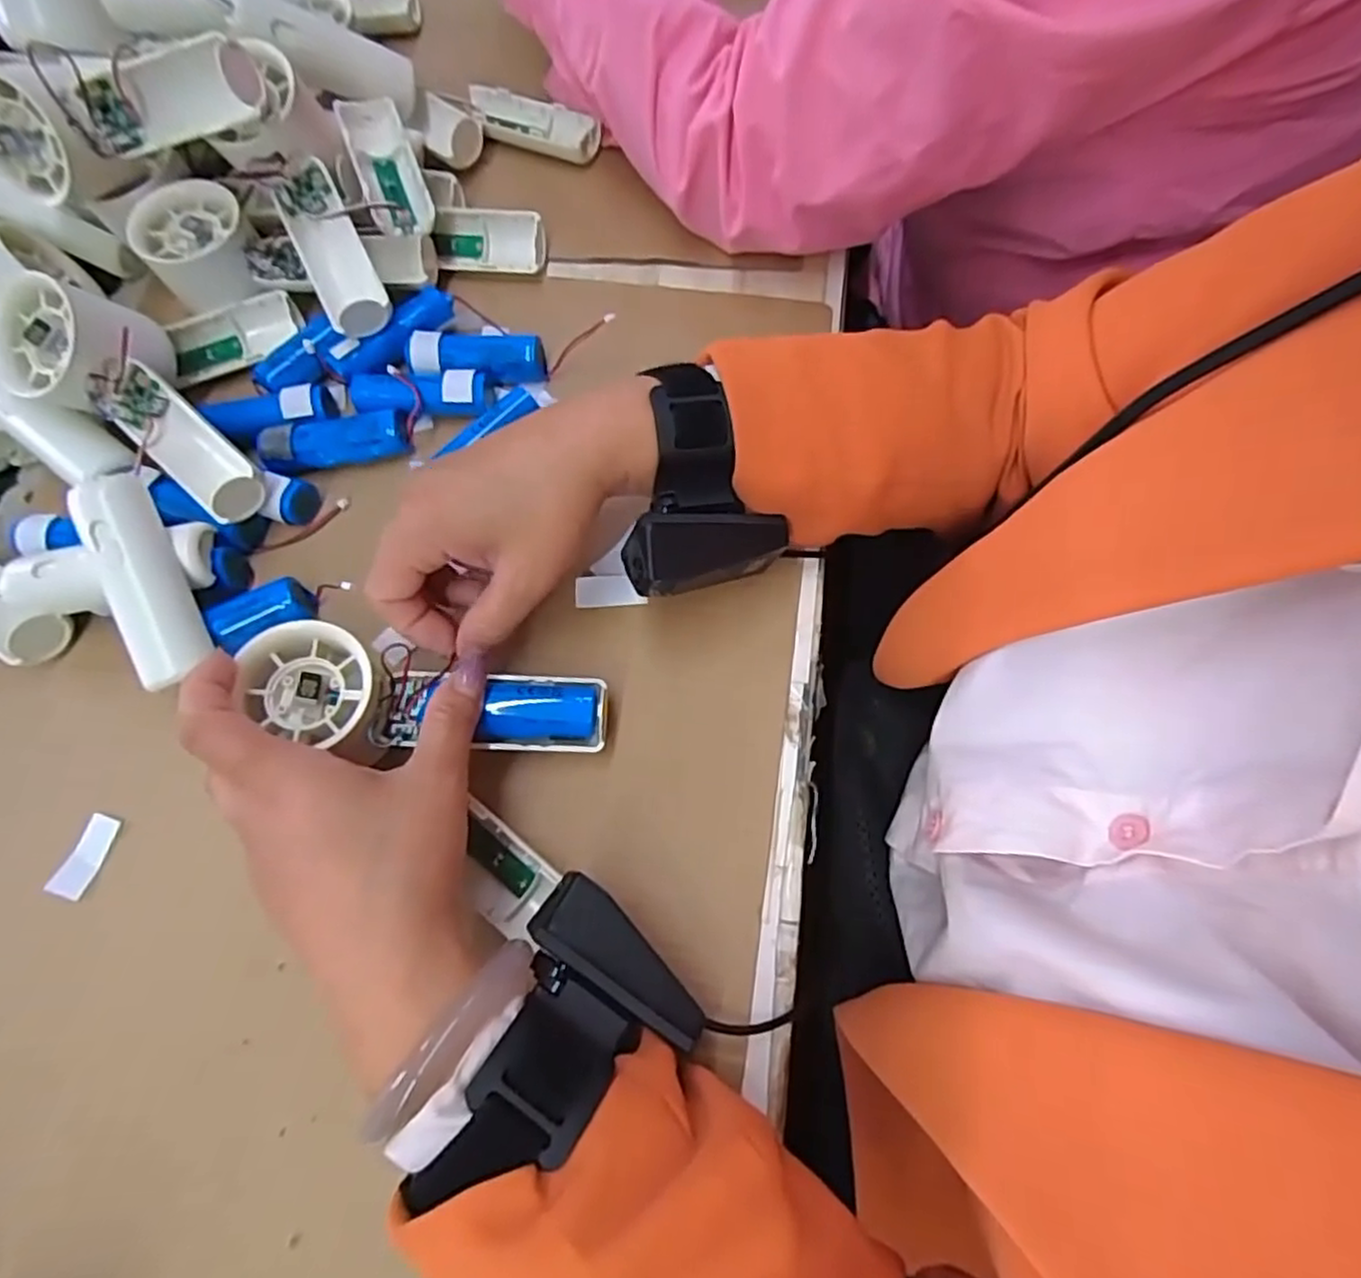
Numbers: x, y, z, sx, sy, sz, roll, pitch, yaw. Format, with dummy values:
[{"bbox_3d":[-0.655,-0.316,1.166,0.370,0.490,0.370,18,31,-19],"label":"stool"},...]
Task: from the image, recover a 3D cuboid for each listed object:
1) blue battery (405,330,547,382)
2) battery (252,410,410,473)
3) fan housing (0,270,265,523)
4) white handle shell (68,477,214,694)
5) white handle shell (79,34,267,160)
[{"bbox_3d":[-0.112,-0.153,0.388,0.075,0.024,0.023,-1,68,3],"label":"blue battery"},{"bbox_3d":[-0.182,-0.104,0.369,0.072,0.021,0.023,-11,68,-1],"label":"battery"},{"bbox_3d":[-0.265,-0.113,0.353,0.152,0.054,0.068,42,77,1],"label":"fan housing"},{"bbox_3d":[-0.240,-0.027,0.315,0.026,0.020,0.094,-20,91,-4],"label":"white handle shell"},{"bbox_3d":[-0.246,-0.262,0.341,0.095,0.028,0.023,0,70,17],"label":"white handle shell"}]

